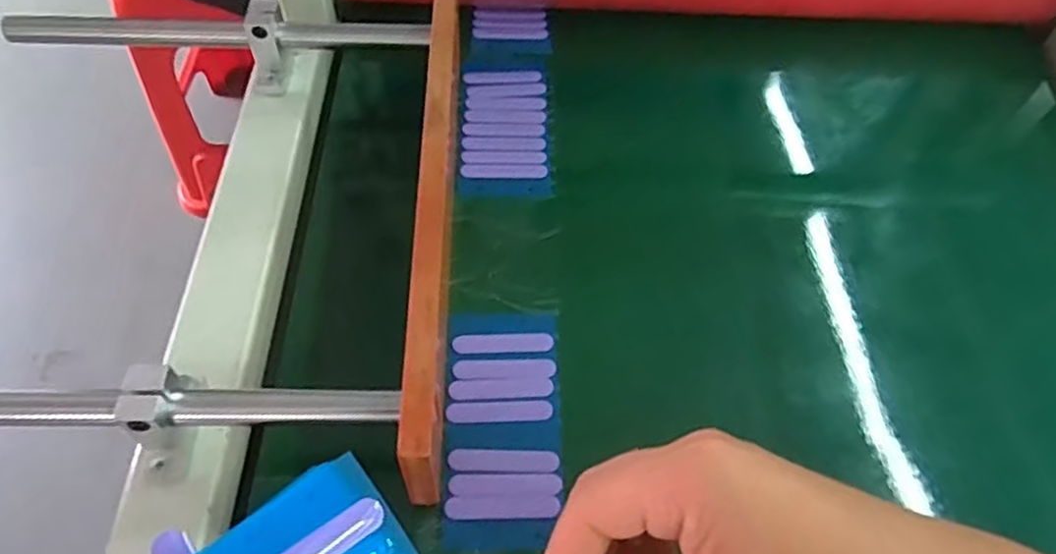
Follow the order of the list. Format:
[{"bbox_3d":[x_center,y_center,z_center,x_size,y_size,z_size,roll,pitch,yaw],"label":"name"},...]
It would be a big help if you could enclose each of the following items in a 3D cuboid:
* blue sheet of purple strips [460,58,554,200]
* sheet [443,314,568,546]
[{"bbox_3d":[-0.014,-0.095,0.460,0.054,0.004,0.117,-1,57,-2],"label":"blue sheet of purple strips"},{"bbox_3d":[-0.012,0.070,0.355,0.055,0.005,0.117,0,57,-1],"label":"sheet"}]

